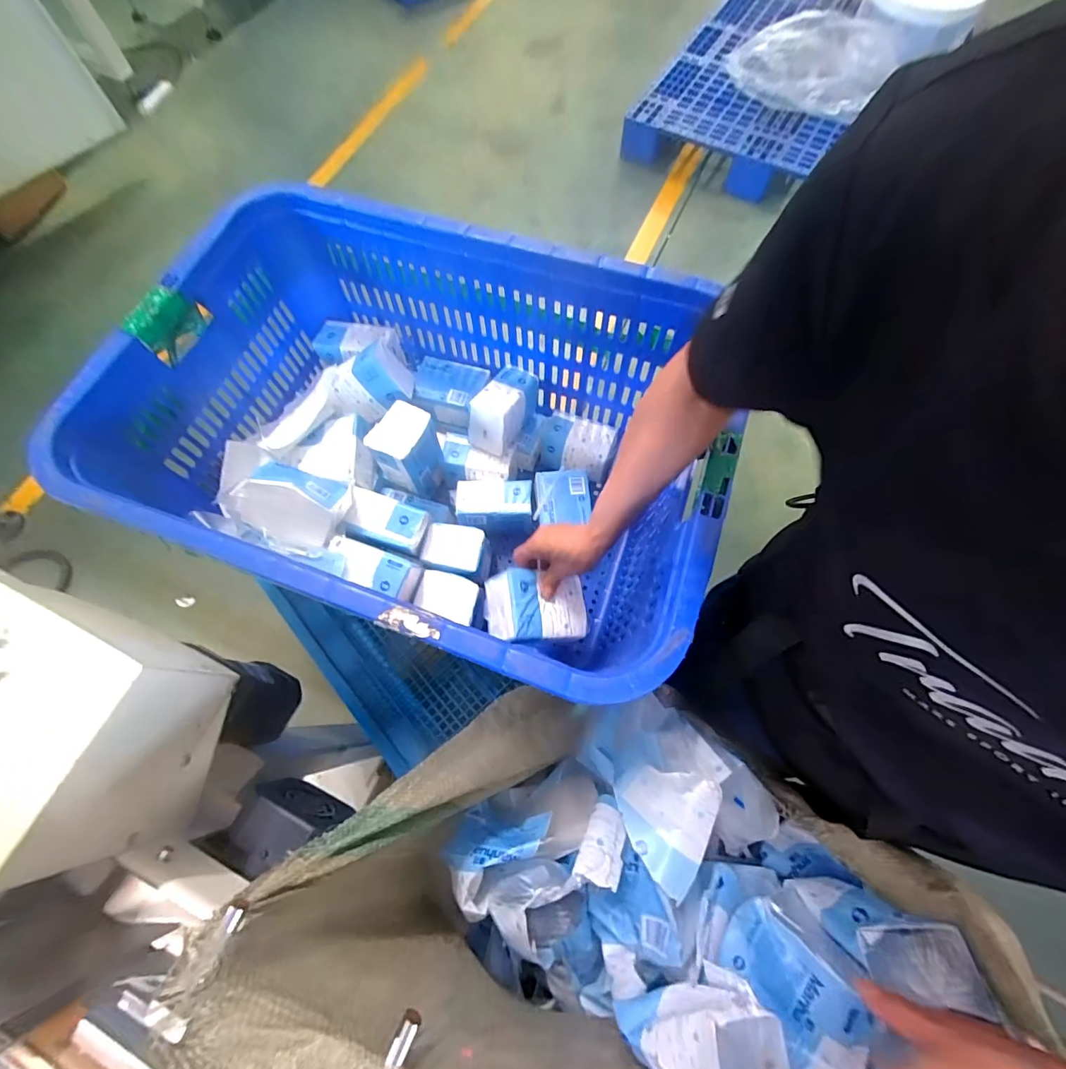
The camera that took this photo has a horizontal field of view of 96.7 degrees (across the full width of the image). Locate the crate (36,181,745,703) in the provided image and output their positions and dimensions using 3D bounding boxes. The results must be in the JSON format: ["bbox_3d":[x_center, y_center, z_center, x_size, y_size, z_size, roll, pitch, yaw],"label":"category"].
[{"bbox_3d":[-0.135,-0.104,0.670,0.689,0.344,0.488,18,70,8],"label":"crate"}]

